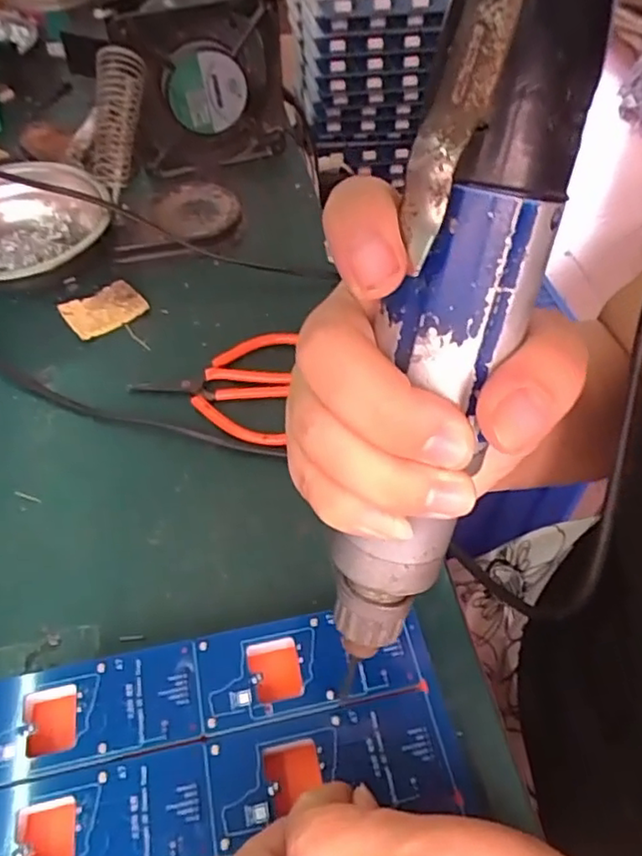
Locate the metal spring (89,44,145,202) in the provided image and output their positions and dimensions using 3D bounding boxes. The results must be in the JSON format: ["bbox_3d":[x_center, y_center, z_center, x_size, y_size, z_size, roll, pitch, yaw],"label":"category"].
[{"bbox_3d":[-0.154,-0.227,0.470,0.029,0.134,0.023,43,59,-1],"label":"metal spring"}]

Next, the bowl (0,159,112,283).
[{"bbox_3d":[-0.205,-0.130,0.430,0.122,0.039,0.119,1,52,-1],"label":"bowl"}]

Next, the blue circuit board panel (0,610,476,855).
[{"bbox_3d":[-0.036,0.150,0.218,0.184,0.004,0.156,-9,53,-9],"label":"blue circuit board panel"}]

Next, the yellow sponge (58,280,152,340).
[{"bbox_3d":[-0.143,-0.078,0.414,0.047,0.008,0.038,-31,59,-23],"label":"yellow sponge"}]

